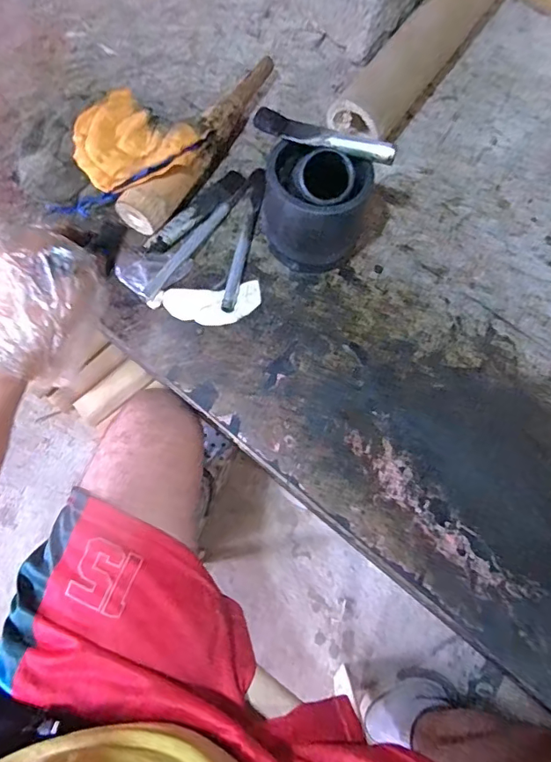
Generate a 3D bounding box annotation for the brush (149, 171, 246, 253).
[{"bbox_3d":[-0.087,-0.196,0.572,0.025,0.016,0.147,37,72,10],"label":"brush"}]

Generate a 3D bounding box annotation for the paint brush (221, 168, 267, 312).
[{"bbox_3d":[-0.033,-0.164,0.562,0.020,0.011,0.192,9,69,0],"label":"paint brush"}]

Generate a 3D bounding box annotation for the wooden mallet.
[{"bbox_3d":[-0.075,-0.283,0.584,0.049,0.060,0.283,34,73,9],"label":"wooden mallet"}]

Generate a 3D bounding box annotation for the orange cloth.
[{"bbox_3d":[-0.166,-0.267,0.554,0.148,0.034,0.110,42,73,12],"label":"orange cloth"}]

